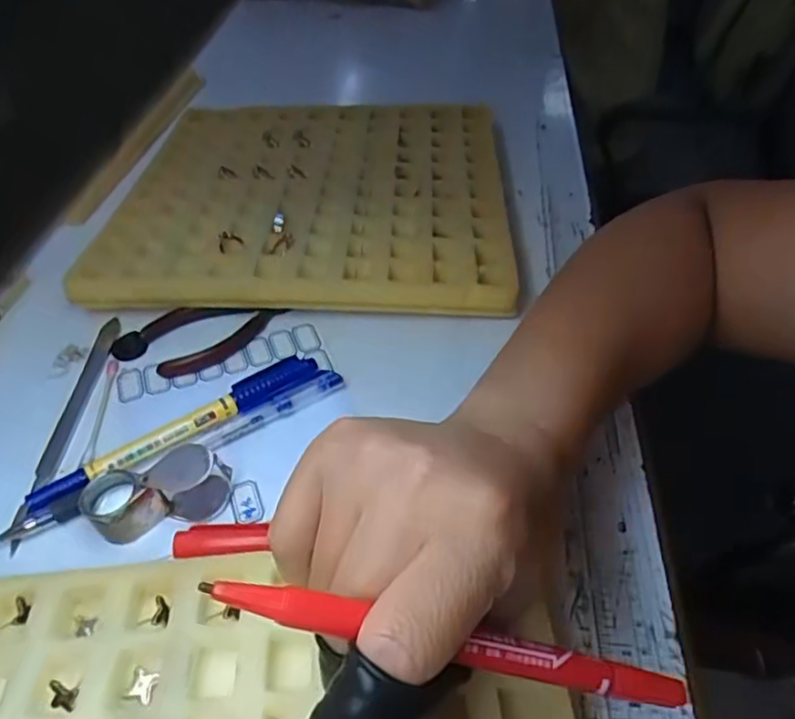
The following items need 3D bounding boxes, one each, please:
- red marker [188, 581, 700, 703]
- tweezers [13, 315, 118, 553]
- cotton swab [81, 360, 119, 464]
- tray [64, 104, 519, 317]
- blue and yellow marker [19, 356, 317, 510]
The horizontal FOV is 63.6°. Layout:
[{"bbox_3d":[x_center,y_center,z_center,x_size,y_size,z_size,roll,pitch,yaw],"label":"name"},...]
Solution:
[{"bbox_3d":[0.017,0.073,0.164,0.132,0.006,0.009,17,43,-11],"label":"red marker"},{"bbox_3d":[-0.166,0.029,0.325,0.011,0.014,0.148,-4,44,-1],"label":"tweezers"},{"bbox_3d":[-0.149,0.024,0.324,0.005,0.004,0.069,-7,44,-4],"label":"cotton swab"},{"bbox_3d":[-0.056,-0.116,0.448,0.256,0.027,0.247,-1,44,2],"label":"tray"},{"bbox_3d":[-0.103,0.033,0.309,0.141,0.009,0.018,-27,49,-24],"label":"blue and yellow marker"}]

